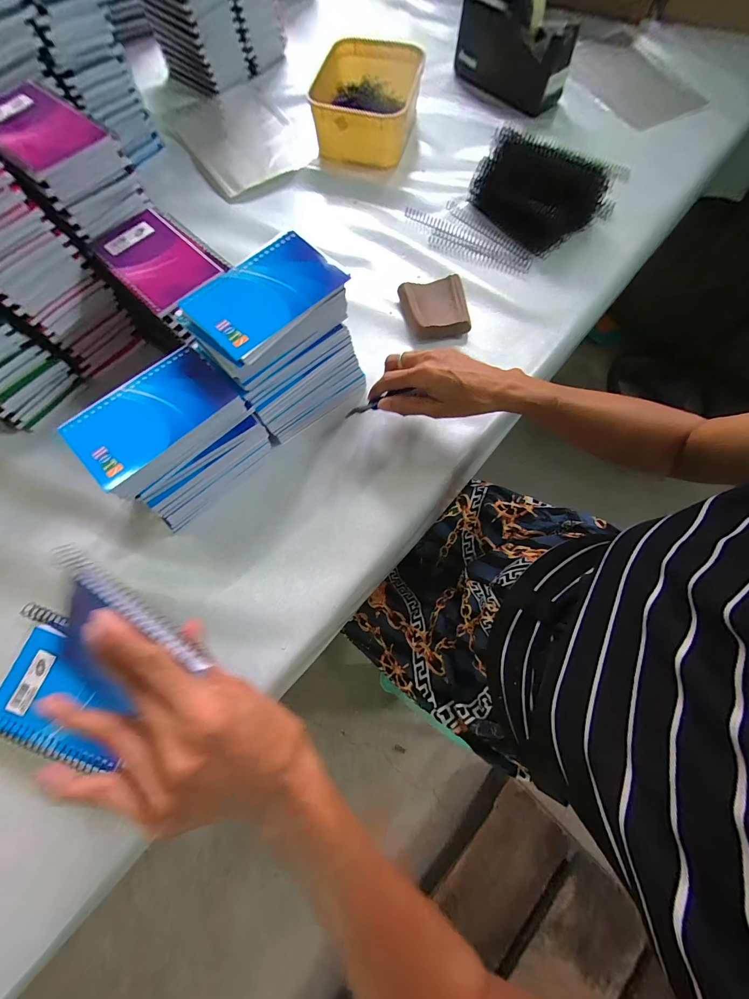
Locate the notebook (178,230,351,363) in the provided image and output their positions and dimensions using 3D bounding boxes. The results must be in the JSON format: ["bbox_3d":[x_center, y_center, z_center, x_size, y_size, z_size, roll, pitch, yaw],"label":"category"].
[{"bbox_3d":[-0.094,-0.182,0.296,0.083,0.008,0.127,42,76,12],"label":"notebook"}]

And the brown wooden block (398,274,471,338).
[{"bbox_3d":[0.084,-0.256,0.449,0.086,0.021,0.087,-12,72,-4],"label":"brown wooden block"}]

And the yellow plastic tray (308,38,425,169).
[{"bbox_3d":[-0.018,-0.636,0.539,0.170,0.059,0.198,8,72,2],"label":"yellow plastic tray"}]

